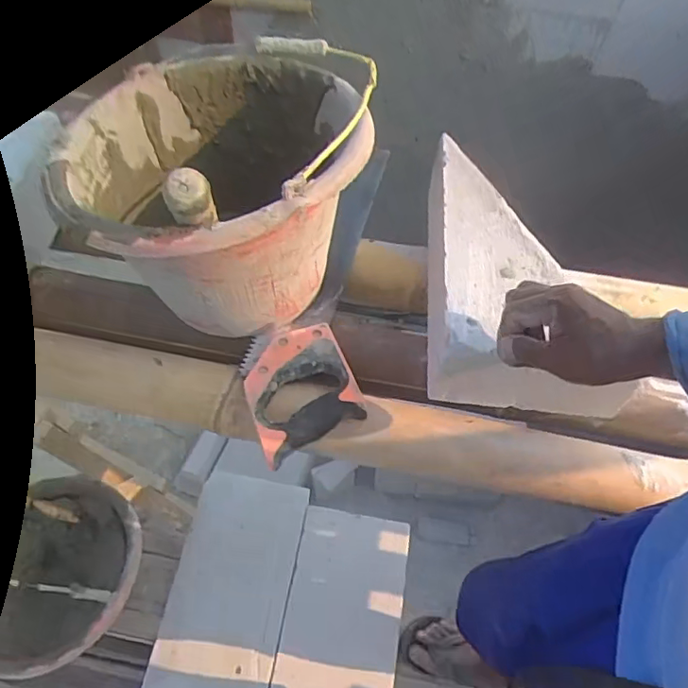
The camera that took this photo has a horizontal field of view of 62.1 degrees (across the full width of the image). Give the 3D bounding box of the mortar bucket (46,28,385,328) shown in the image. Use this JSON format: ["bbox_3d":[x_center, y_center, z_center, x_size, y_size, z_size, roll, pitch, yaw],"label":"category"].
[{"bbox_3d":[-0.127,-0.161,0.603,0.263,0.209,0.310,11,54,4],"label":"mortar bucket"}]

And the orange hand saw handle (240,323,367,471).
[{"bbox_3d":[-0.048,0.042,0.600,0.109,0.031,0.156,-15,56,-14],"label":"orange hand saw handle"}]

